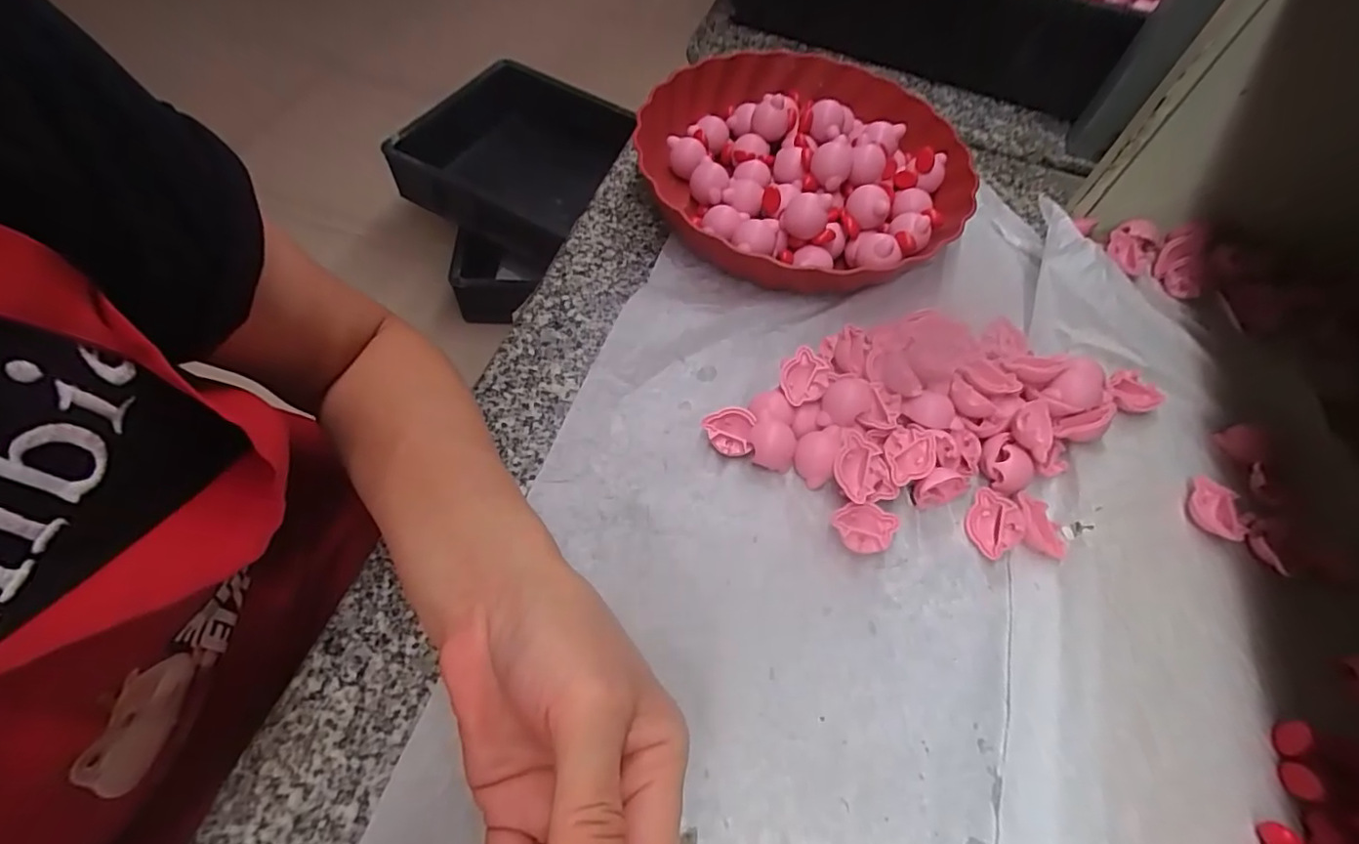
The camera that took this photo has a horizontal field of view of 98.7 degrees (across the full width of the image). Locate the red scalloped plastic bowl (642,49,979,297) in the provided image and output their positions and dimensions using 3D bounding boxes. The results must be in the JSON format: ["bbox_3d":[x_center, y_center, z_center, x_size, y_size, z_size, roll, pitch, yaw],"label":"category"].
[{"bbox_3d":[0.100,-0.204,0.448,0.240,0.047,0.248,2,60,-4],"label":"red scalloped plastic bowl"}]

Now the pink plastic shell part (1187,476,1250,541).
[{"bbox_3d":[0.297,0.048,0.325,0.021,0.012,0.033,24,61,8],"label":"pink plastic shell part"}]

